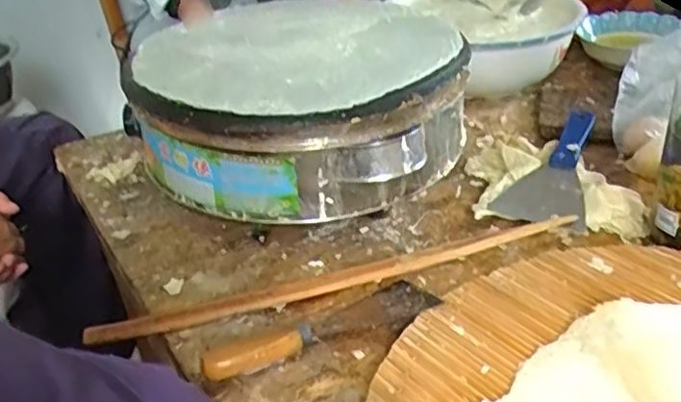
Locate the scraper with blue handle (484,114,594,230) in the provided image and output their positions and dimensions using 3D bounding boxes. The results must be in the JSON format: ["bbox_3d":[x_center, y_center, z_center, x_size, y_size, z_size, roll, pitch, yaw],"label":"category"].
[{"bbox_3d":[0.235,-0.042,0.733,0.088,0.027,0.214,10,35,21],"label":"scraper with blue handle"}]

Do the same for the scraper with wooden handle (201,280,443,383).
[{"bbox_3d":[-0.015,0.102,0.535,0.194,0.021,0.059,-20,36,-23],"label":"scraper with wooden handle"}]

